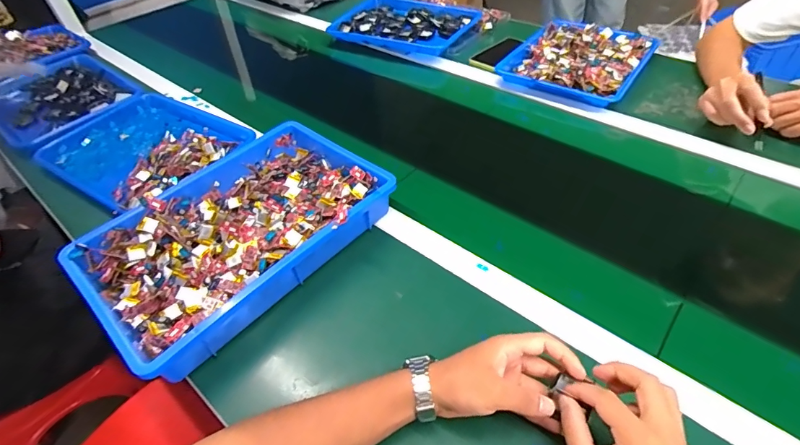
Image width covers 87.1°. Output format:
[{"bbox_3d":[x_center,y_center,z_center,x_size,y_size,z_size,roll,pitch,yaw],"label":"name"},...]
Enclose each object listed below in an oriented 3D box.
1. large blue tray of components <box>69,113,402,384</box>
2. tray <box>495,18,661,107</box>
[{"bbox_3d":[-0.208,0.003,0.565,0.246,0.053,0.382,32,57,30],"label":"large blue tray of components"},{"bbox_3d":[0.375,-0.350,0.885,0.251,0.036,0.309,26,54,27],"label":"tray"}]

